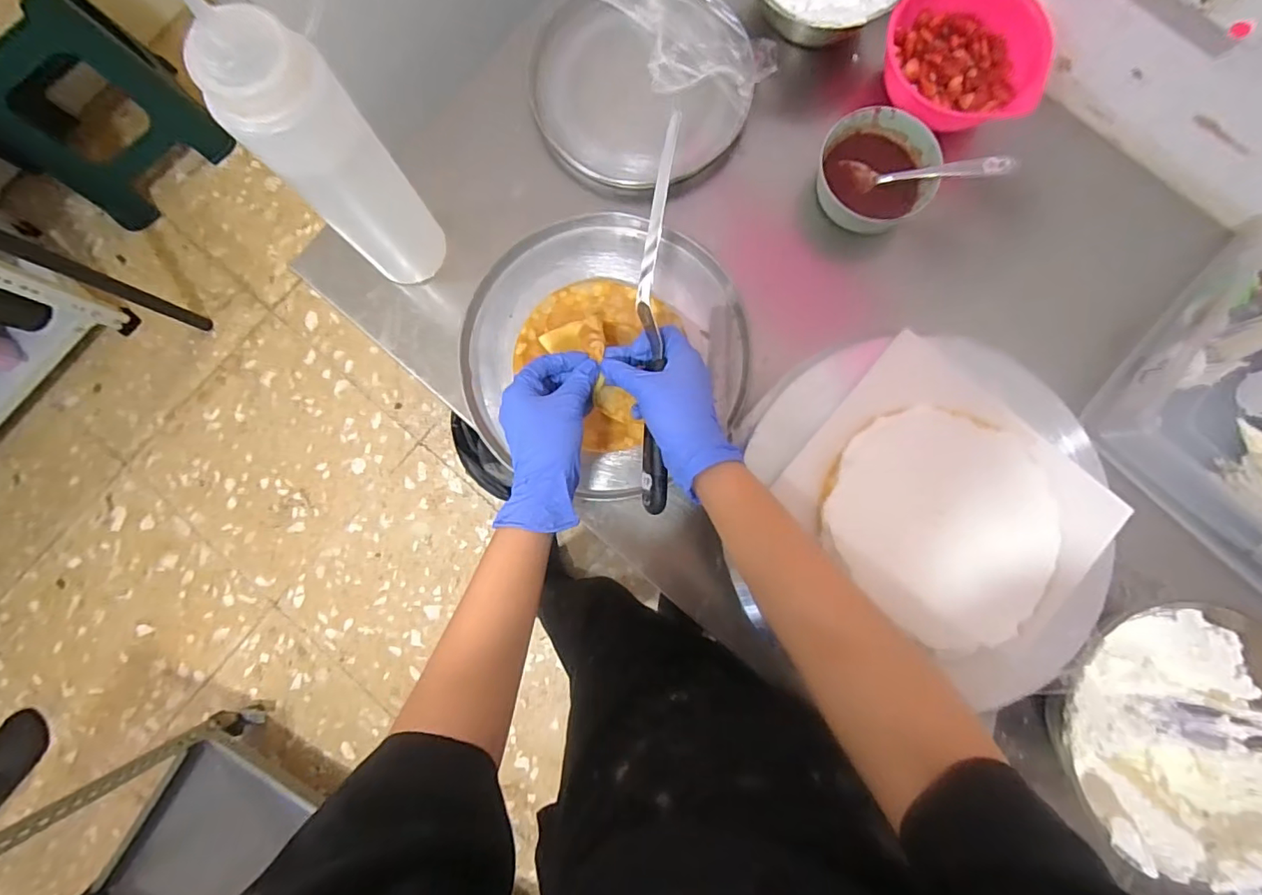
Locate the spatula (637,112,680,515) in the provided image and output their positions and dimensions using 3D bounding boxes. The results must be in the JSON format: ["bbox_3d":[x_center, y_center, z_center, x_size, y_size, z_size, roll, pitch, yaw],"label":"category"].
[{"bbox_3d":[0.018,-0.099,0.427,0.026,0.021,0.298,1,93,-1],"label":"spatula"}]

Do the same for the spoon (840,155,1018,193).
[{"bbox_3d":[0.288,-0.270,0.540,0.151,0.024,0.028,13,83,32],"label":"spoon"}]

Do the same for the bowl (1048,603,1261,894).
[{"bbox_3d":[0.463,0.245,0.462,0.216,0.084,0.196,-9,84,0],"label":"bowl"}]

